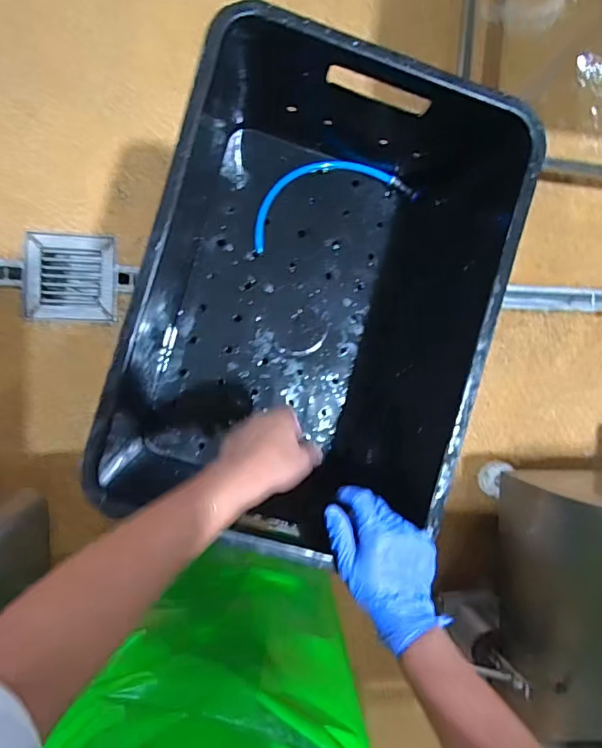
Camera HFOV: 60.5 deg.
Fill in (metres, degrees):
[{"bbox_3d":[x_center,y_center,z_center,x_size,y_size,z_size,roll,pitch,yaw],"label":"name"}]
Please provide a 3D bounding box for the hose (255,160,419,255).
[{"bbox_3d":[0.038,-0.258,0.736,0.242,0.015,0.096,-20,94,-6],"label":"hose"}]

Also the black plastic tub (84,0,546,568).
[{"bbox_3d":[0.013,-0.100,0.635,0.378,0.251,0.538,17,93,-9],"label":"black plastic tub"}]

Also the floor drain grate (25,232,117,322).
[{"bbox_3d":[-0.531,-0.225,1.197,0.193,0.034,0.192,1,91,-7],"label":"floor drain grate"}]

